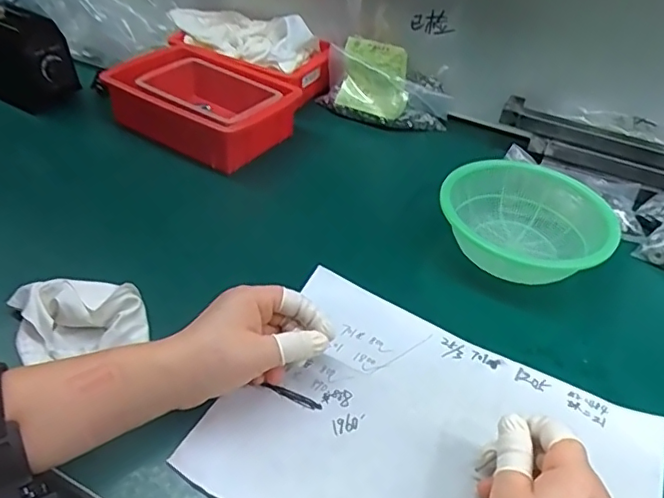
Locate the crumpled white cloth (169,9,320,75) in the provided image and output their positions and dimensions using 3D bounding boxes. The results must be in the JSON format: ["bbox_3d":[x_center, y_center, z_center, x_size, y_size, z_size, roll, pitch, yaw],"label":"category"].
[{"bbox_3d":[-0.118,-0.296,0.757,0.213,0.042,0.101,28,45,24],"label":"crumpled white cloth"}]

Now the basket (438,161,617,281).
[{"bbox_3d":[0.193,-0.035,0.567,0.155,0.048,0.147,13,41,10],"label":"basket"}]

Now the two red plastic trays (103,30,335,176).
[{"bbox_3d":[-0.134,-0.203,0.709,0.207,0.068,0.246,21,43,19],"label":"two red plastic trays"}]

